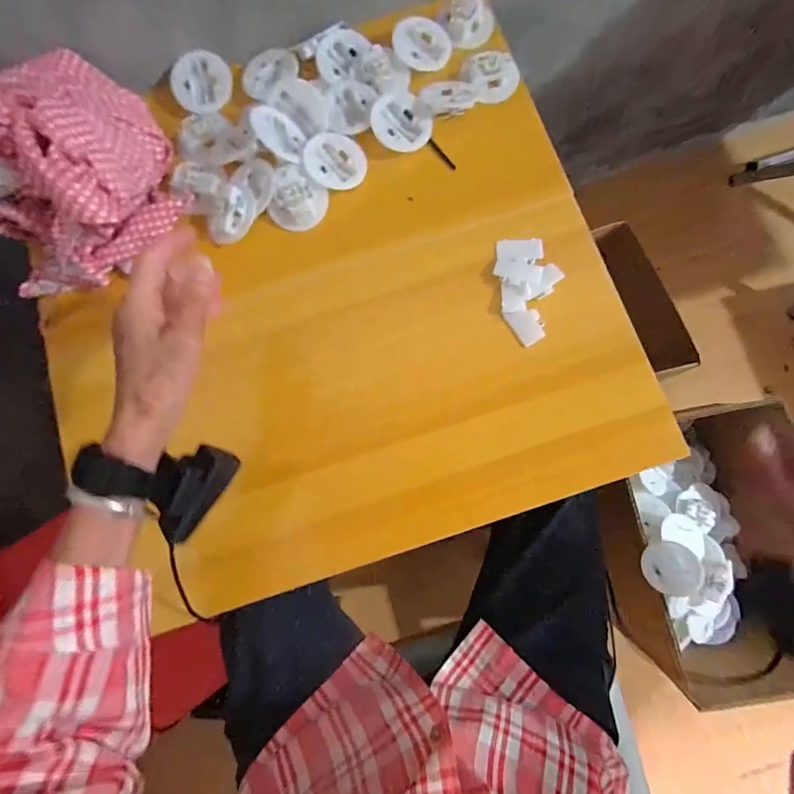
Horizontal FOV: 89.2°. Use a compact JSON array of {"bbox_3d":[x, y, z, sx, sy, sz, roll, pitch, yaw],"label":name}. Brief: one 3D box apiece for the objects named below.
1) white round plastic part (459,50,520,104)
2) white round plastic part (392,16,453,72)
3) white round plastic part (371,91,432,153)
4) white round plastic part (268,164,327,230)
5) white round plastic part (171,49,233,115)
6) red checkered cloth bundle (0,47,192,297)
[{"bbox_3d":[0.108,-0.362,0.454,0.060,0.008,0.067,-28,79,-1],"label":"white round plastic part"},{"bbox_3d":[0.029,-0.402,0.455,0.065,0.007,0.067,-1,80,4],"label":"white round plastic part"},{"bbox_3d":[0.003,-0.304,0.445,0.058,0.007,0.068,-36,80,-3],"label":"white round plastic part"},{"bbox_3d":[-0.105,-0.212,0.434,0.057,0.013,0.064,14,93,-13],"label":"white round plastic part"},{"bbox_3d":[-0.225,-0.362,0.465,0.066,0.012,0.070,-1,80,4],"label":"white round plastic part"},{"bbox_3d":[-0.345,-0.231,0.400,0.201,0.116,0.206,-1,80,4],"label":"red checkered cloth bundle"}]

